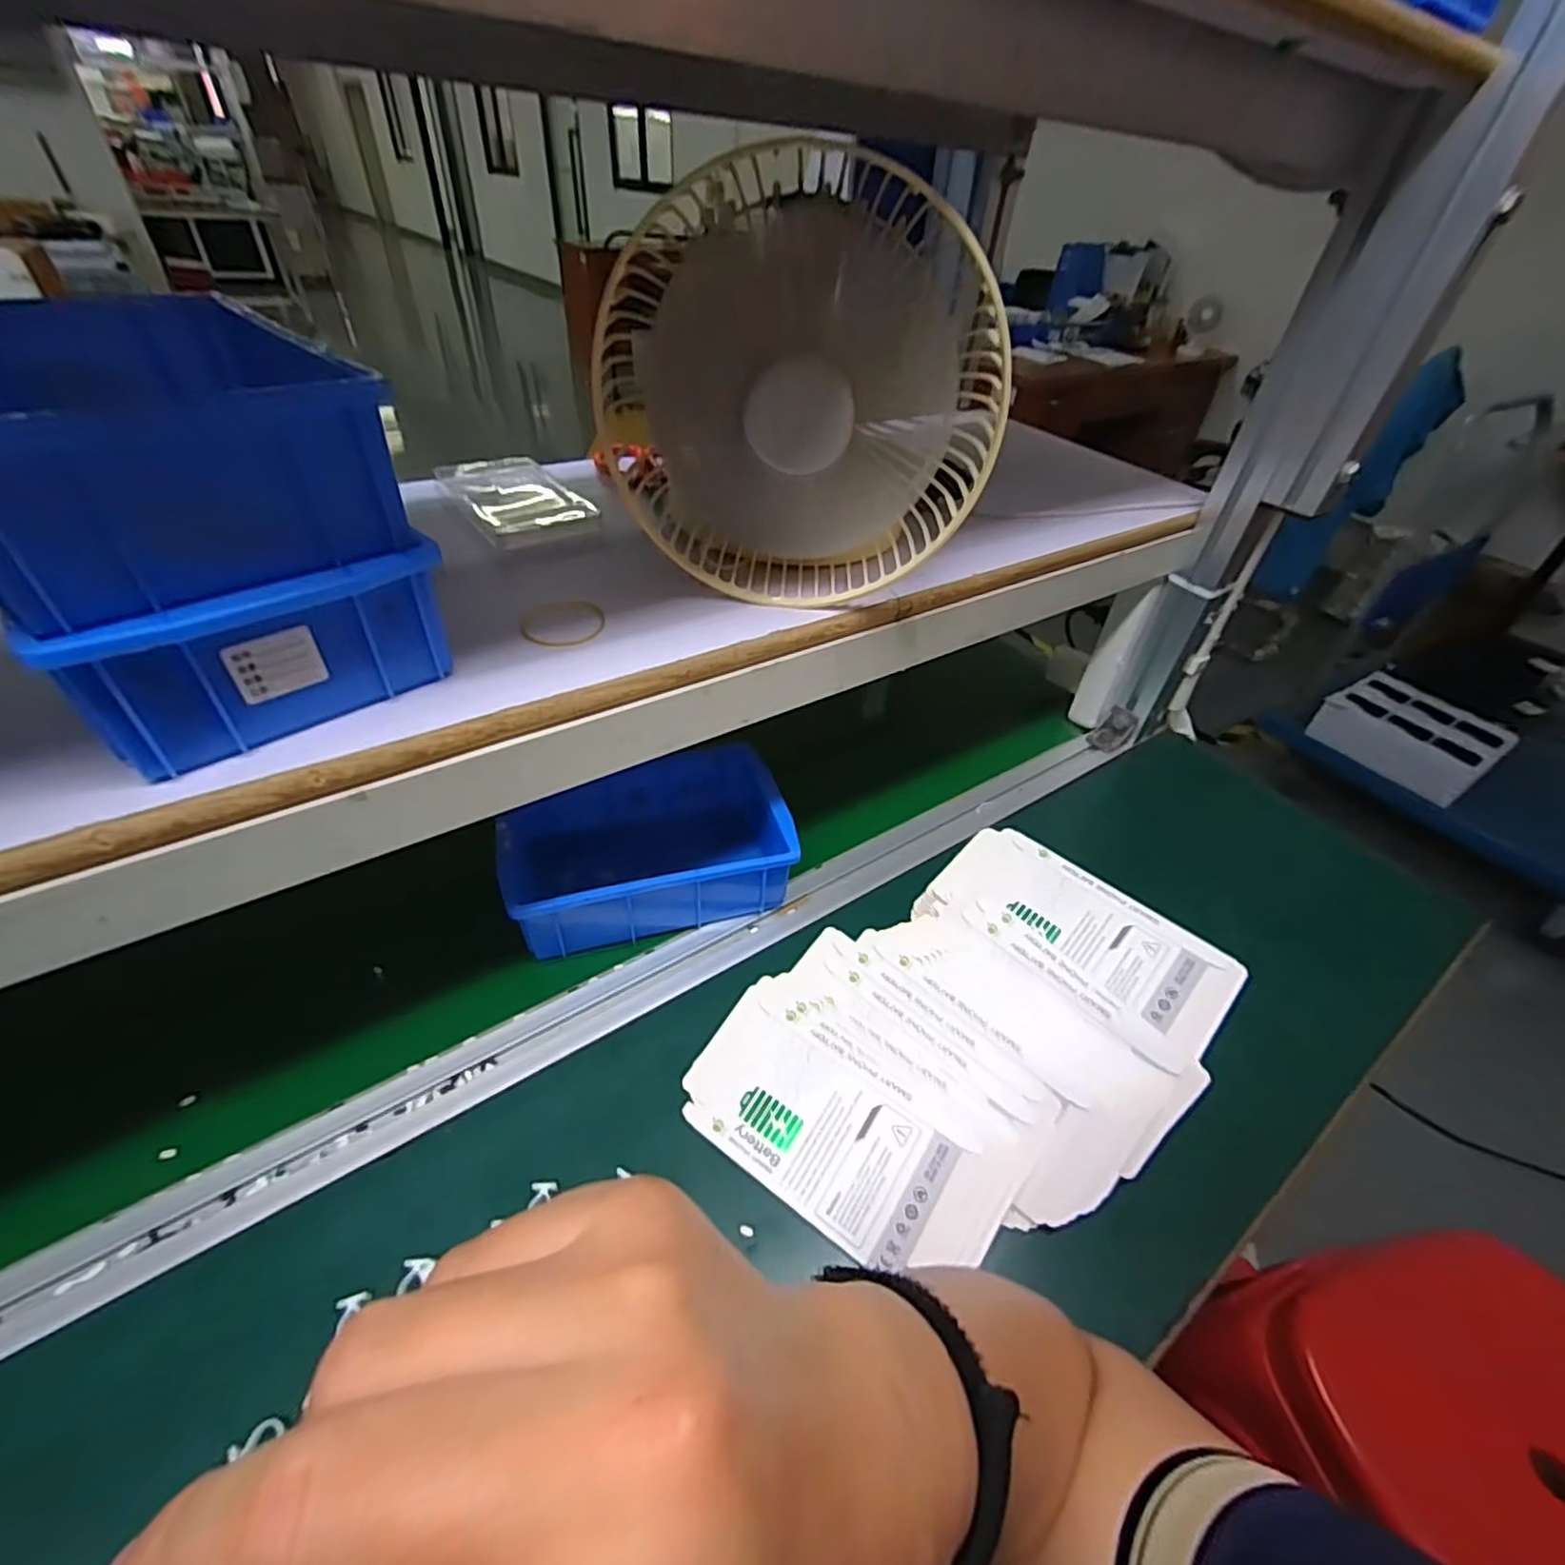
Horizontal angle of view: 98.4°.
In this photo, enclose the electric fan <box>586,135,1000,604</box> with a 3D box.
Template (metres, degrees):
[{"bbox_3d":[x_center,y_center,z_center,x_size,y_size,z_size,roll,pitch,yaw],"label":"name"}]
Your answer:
[{"bbox_3d":[0.009,-0.188,0.350,0.197,0.178,0.060,5,41,-1],"label":"electric fan"}]

